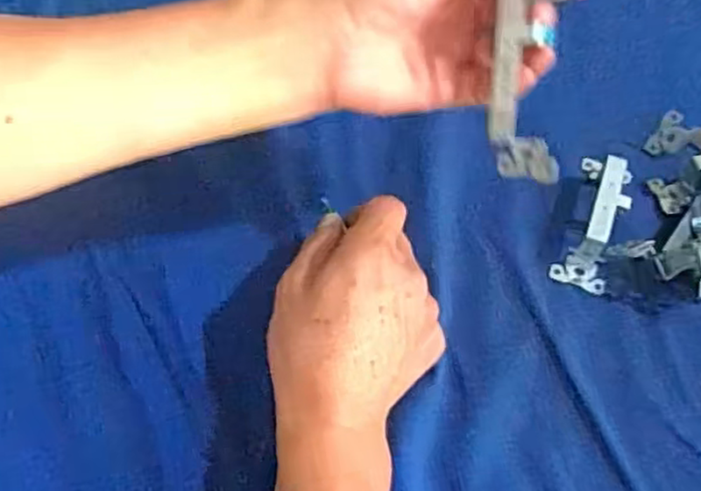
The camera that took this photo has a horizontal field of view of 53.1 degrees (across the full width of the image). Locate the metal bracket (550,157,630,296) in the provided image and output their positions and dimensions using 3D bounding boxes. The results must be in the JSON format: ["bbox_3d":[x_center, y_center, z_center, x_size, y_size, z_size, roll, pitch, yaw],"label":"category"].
[{"bbox_3d":[0.155,-0.023,0.442,0.032,0.031,0.102,18,57,11],"label":"metal bracket"}]

